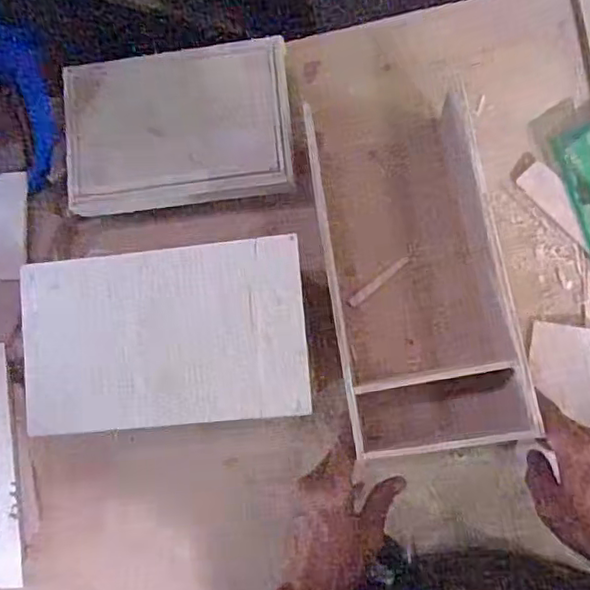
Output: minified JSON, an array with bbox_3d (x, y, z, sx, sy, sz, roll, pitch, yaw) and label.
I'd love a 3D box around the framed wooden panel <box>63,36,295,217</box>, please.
[{"bbox_3d":[-0.109,-0.155,0.567,0.210,0.018,0.137,-8,102,-1],"label":"framed wooden panel"}]

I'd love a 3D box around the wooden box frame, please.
[{"bbox_3d":[0.100,-0.012,0.513,0.139,0.098,0.264,-10,86,5],"label":"wooden box frame"}]

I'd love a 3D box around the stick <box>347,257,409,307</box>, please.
[{"bbox_3d":[0.080,-0.013,0.578,0.071,0.011,0.008,-38,80,1],"label":"stick"}]

